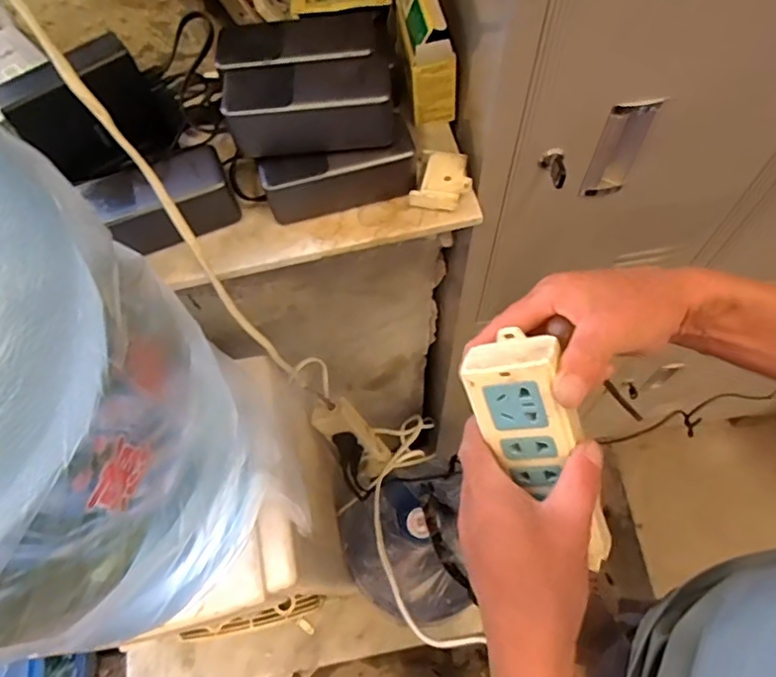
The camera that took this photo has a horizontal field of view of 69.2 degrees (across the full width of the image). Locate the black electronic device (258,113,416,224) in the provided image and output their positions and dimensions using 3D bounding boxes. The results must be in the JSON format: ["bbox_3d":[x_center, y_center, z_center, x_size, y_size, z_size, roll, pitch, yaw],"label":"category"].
[{"bbox_3d":[-0.041,-0.140,0.484,0.131,0.051,0.039,-16,65,-5],"label":"black electronic device"}]

